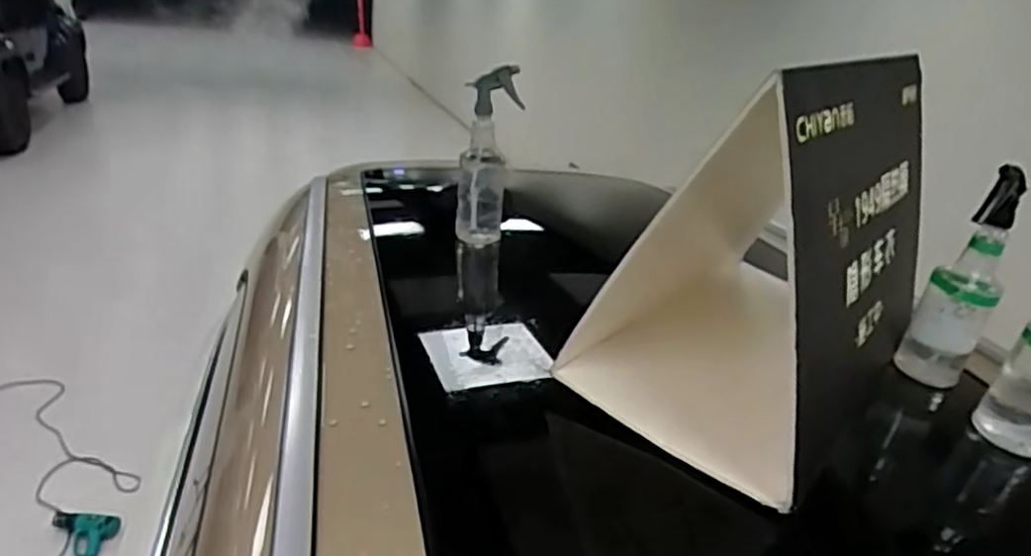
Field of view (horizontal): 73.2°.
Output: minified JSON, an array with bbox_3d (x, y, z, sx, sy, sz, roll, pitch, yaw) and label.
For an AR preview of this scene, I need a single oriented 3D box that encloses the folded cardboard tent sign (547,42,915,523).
[{"bbox_3d":[0.366,-0.067,0.915,0.290,0.417,0.608,23,29,33],"label":"folded cardboard tent sign"}]

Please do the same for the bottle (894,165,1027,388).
[{"bbox_3d":[0.623,0.010,0.969,0.090,0.305,0.076,21,28,30],"label":"bottle"}]

